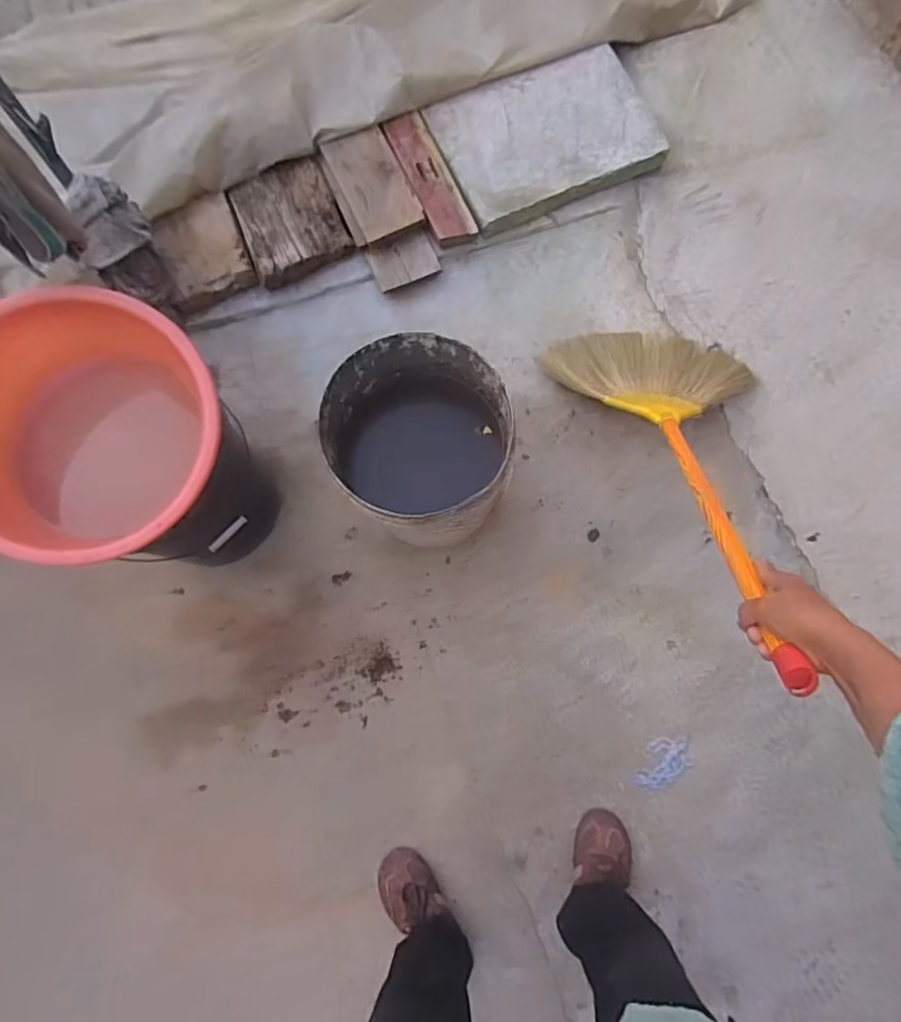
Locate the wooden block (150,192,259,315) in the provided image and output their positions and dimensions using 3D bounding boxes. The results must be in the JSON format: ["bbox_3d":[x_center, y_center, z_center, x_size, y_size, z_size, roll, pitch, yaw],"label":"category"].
[{"bbox_3d":[-0.503,-0.527,1.210,0.166,0.045,0.201,-23,76,-3],"label":"wooden block"}]

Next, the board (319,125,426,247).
[{"bbox_3d":[-0.164,-0.676,1.222,0.144,0.019,0.231,-24,80,-6],"label":"board"}]

